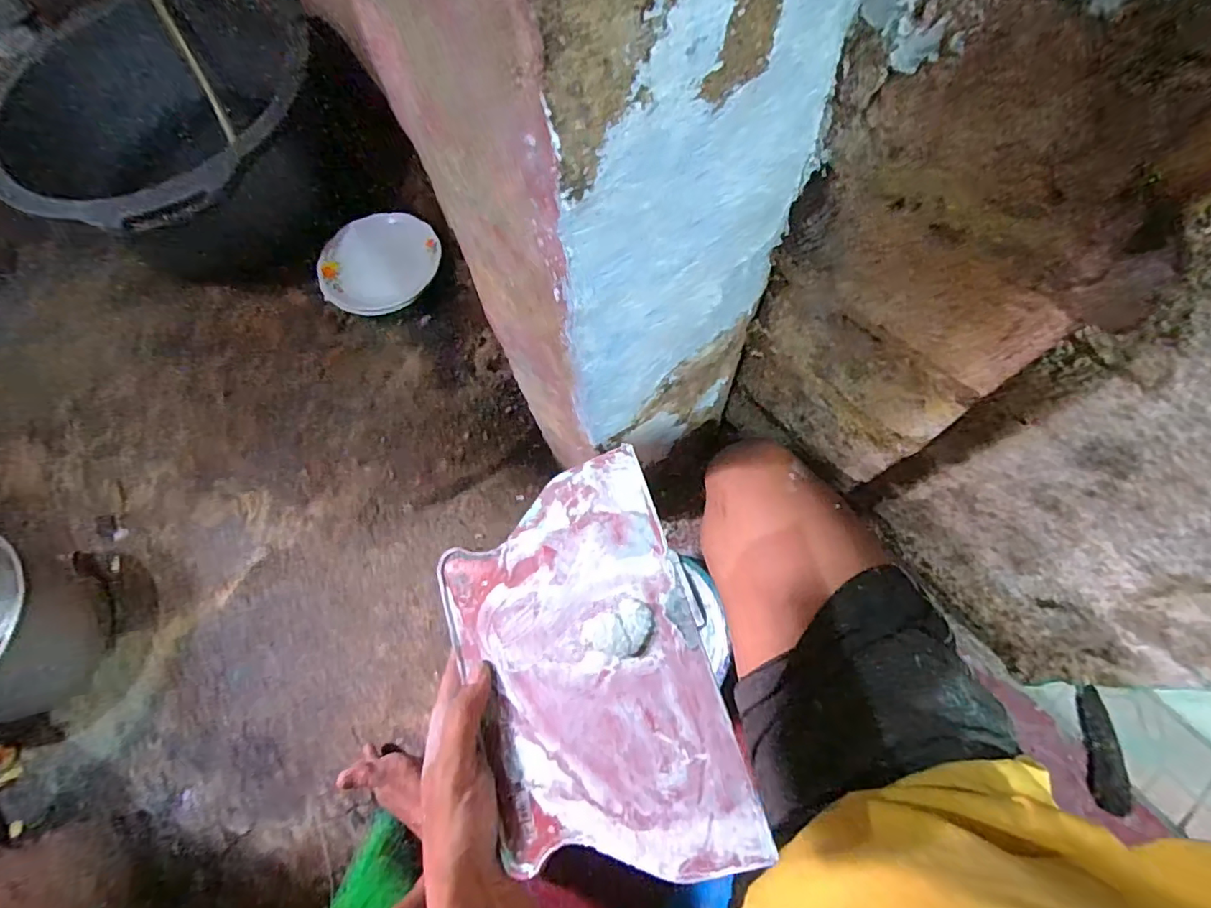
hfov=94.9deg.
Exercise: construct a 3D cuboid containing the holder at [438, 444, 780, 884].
[{"bbox_3d":[-0.015,0.117,0.303,0.139,0.011,0.207,-25,70,14],"label":"holder"}]

